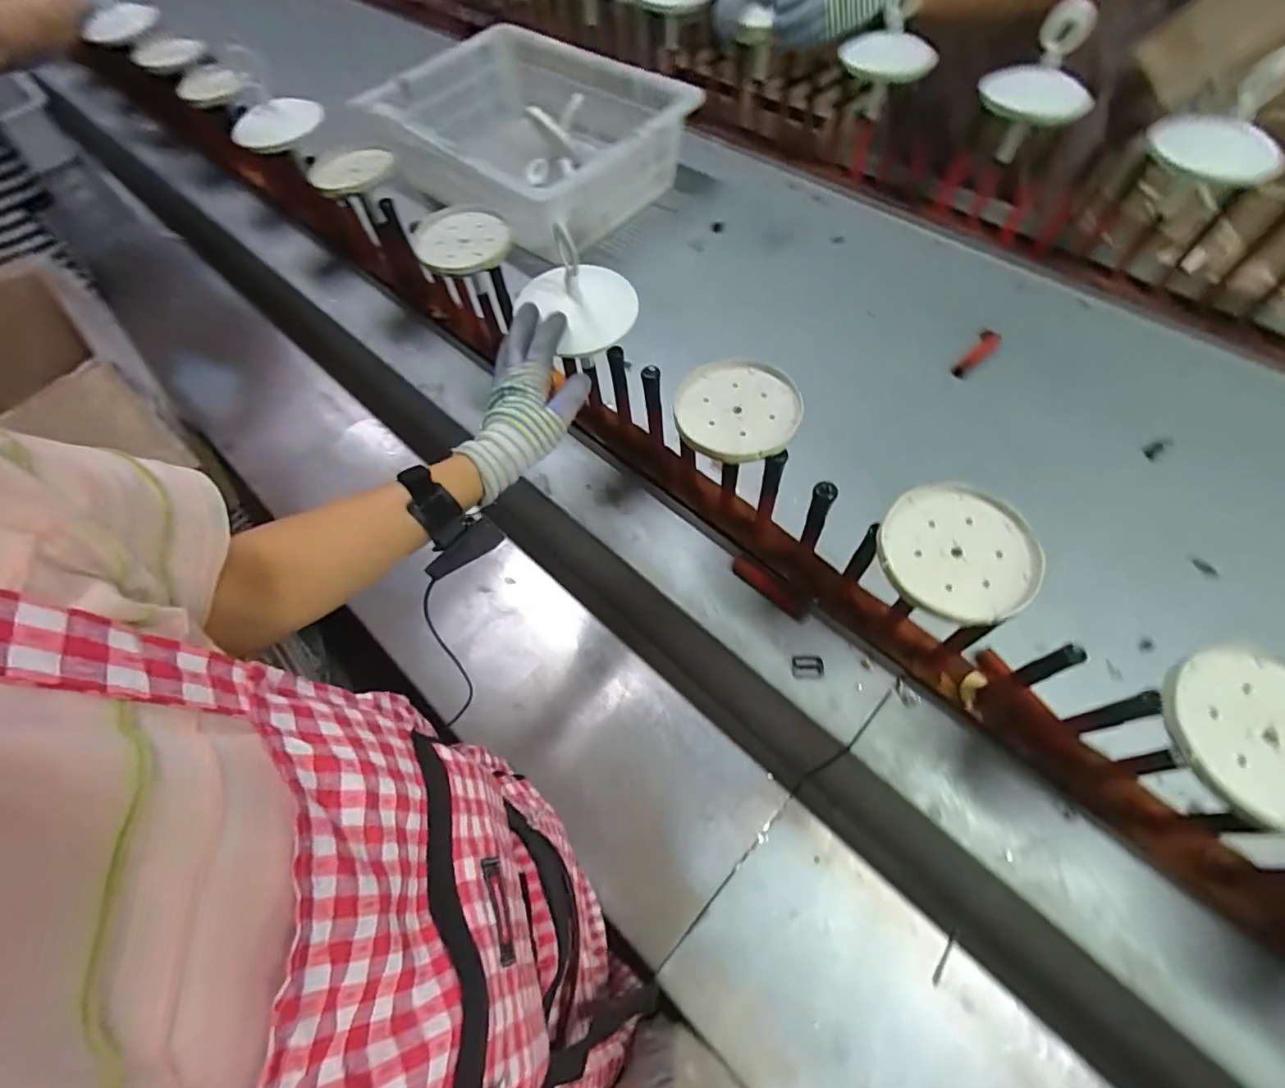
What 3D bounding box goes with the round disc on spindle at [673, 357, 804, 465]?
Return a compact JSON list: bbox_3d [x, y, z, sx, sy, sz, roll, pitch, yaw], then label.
[{"bbox_3d":[0.085,-0.123,0.494,0.108,0.012,0.116,-1,62,2],"label":"round disc on spindle"}]

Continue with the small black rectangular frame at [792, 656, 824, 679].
[{"bbox_3d":[0.169,0.126,0.563,0.031,0.004,0.022,-1,62,2],"label":"small black rectangular frame"}]

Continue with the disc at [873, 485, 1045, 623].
[{"bbox_3d":[0.239,0.004,0.415,0.112,0.012,0.107,-1,62,2],"label":"disc"}]

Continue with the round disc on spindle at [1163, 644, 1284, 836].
[{"bbox_3d":[0.387,0.118,0.336,0.109,0.010,0.110,-1,62,2],"label":"round disc on spindle"}]

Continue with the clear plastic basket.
[{"bbox_3d":[-0.200,-0.708,0.973,0.504,0.164,0.367,34,68,18],"label":"clear plastic basket"}]

